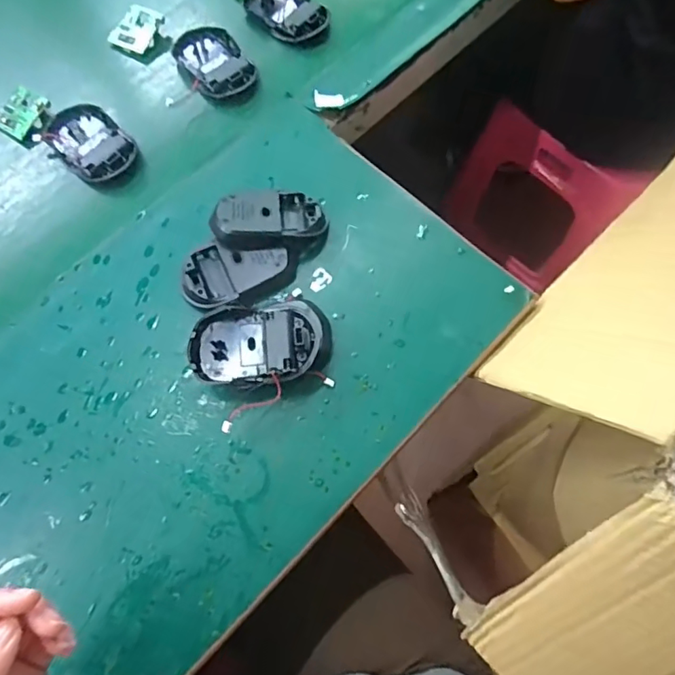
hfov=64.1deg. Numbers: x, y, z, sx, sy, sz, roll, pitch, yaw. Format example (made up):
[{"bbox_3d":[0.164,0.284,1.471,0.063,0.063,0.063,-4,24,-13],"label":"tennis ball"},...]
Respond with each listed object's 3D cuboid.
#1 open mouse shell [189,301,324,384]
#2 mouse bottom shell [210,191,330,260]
[{"bbox_3d":[-0.061,0.004,0.414,0.099,0.034,0.065,-3,69,1],"label":"open mouse shell"},{"bbox_3d":[-0.056,-0.098,0.454,0.091,0.033,0.058,-2,69,1],"label":"mouse bottom shell"}]

